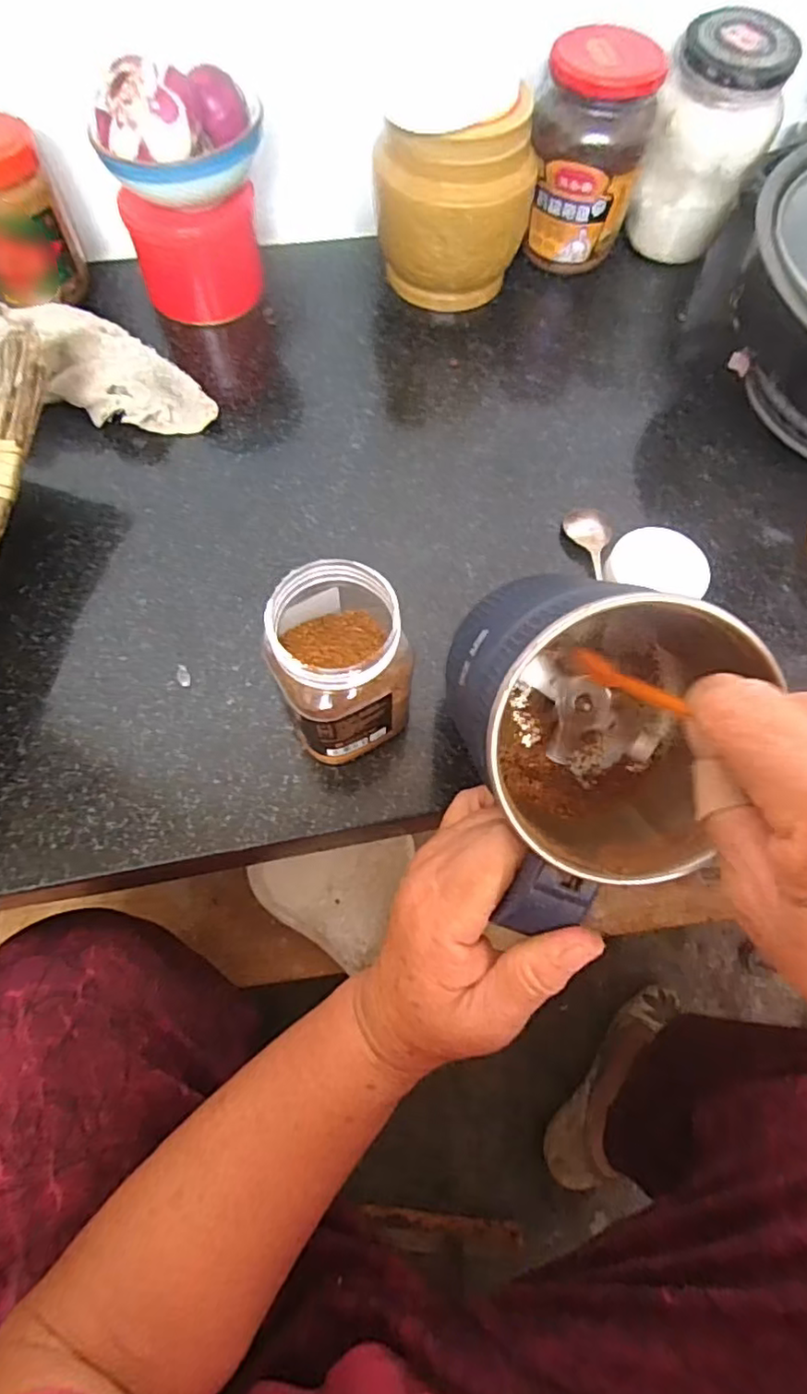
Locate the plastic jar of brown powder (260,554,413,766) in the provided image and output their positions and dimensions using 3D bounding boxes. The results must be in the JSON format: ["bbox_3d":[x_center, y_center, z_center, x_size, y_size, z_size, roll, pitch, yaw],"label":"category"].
[{"bbox_3d":[-0.035,-0.018,0.338,0.066,0.109,0.077,-24,70,-10],"label":"plastic jar of brown powder"}]

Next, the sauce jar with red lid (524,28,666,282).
[{"bbox_3d":[0.145,-0.423,0.500,0.083,0.137,0.080,0,67,-1],"label":"sauce jar with red lid"}]

